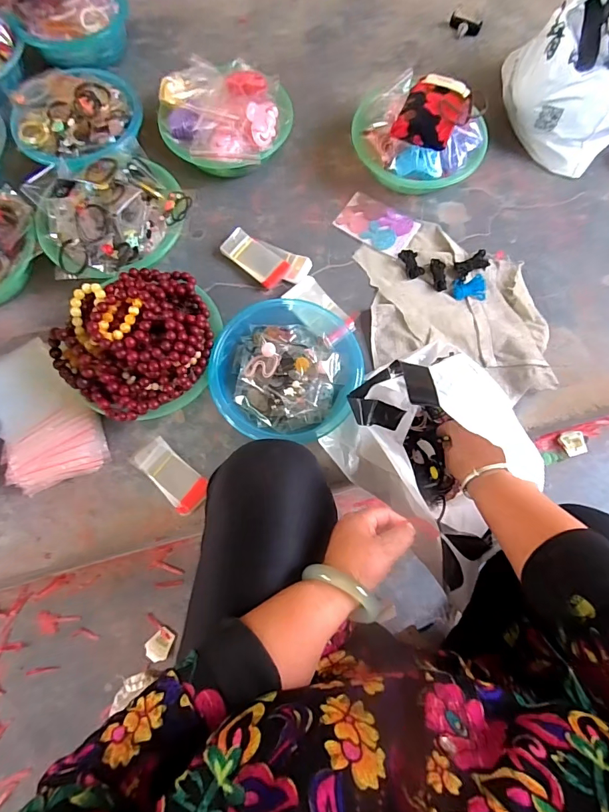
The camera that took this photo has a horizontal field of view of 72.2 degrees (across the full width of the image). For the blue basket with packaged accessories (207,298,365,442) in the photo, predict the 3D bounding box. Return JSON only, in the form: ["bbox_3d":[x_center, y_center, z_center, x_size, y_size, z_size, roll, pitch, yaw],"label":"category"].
[{"bbox_3d":[-0.028,-0.071,0.648,0.224,0.061,0.242,-4,73,-2],"label":"blue basket with packaged accessories"}]

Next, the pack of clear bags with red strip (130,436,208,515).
[{"bbox_3d":[-0.205,0.105,0.644,0.122,0.012,0.059,44,78,12],"label":"pack of clear bags with red strip"}]

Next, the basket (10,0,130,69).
[{"bbox_3d":[-0.451,-0.754,0.831,0.215,0.066,0.167,-19,74,-6],"label":"basket"}]

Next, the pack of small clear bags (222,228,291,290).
[{"bbox_3d":[-0.086,-0.259,0.727,0.115,0.018,0.056,39,77,11],"label":"pack of small clear bags"}]

